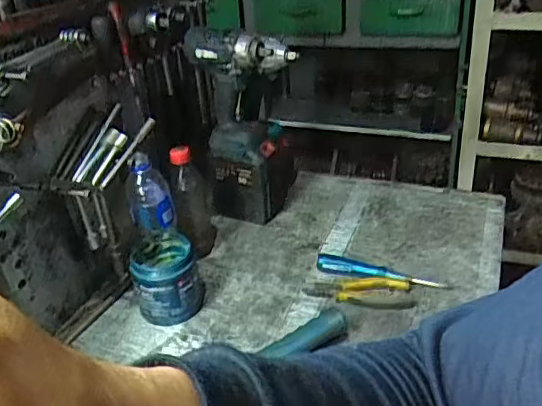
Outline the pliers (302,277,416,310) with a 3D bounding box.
[{"bbox_3d":[0.125,0.130,0.818,0.155,0.017,0.049,-1,31,6],"label":"pliers"}]

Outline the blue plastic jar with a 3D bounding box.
[{"bbox_3d":[-0.149,0.107,0.817,0.091,0.099,0.103,-9,31,-7],"label":"blue plastic jar"}]

